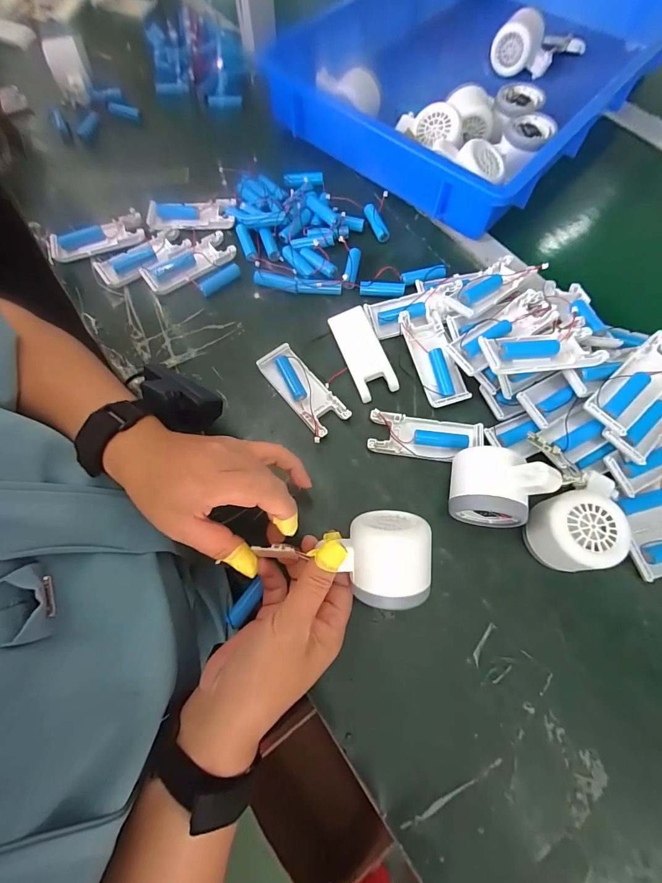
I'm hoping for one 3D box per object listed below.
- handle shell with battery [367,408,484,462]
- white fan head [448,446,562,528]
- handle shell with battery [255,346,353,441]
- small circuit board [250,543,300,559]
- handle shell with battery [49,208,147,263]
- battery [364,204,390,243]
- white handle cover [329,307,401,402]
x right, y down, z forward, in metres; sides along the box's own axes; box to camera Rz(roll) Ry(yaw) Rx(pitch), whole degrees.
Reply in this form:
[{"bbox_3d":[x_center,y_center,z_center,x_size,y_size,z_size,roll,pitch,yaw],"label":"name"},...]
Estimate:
[{"bbox_3d":[0.089,-0.004,0.352,0.104,0.015,0.039,7,69,3],"label":"handle shell with battery"},{"bbox_3d":[0.130,0.035,0.302,0.071,0.077,0.056,11,70,5],"label":"white fan head"},{"bbox_3d":[-0.027,-0.050,0.374,0.042,0.019,0.105,-35,73,-12],"label":"handle shell with battery"},{"bbox_3d":[-0.039,0.077,0.261,0.030,0.012,0.009,-5,68,8],"label":"small circuit board"},{"bbox_3d":[-0.279,-0.242,0.444,0.108,0.014,0.039,-15,70,-5],"label":"handle shell with battery"},{"bbox_3d":[0.056,-0.265,0.454,0.015,0.011,0.046,-30,92,-9],"label":"battery"},{"bbox_3d":[0.031,-0.092,0.381,0.040,0.010,0.100,-19,70,-6],"label":"white handle cover"}]

